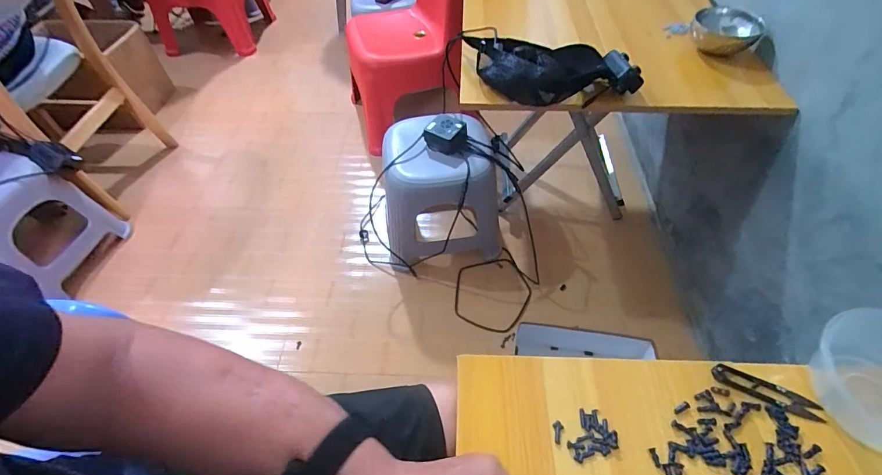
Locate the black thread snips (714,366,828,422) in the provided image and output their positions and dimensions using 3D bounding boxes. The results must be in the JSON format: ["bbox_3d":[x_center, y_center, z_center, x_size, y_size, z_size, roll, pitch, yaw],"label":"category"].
[{"bbox_3d":[0.332,0.157,0.418,0.098,0.009,0.024,22,57,17],"label":"black thread snips"}]

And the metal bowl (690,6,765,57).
[{"bbox_3d":[0.553,-0.401,0.797,0.118,0.058,0.115,-1,53,1],"label":"metal bowl"}]

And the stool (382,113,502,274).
[{"bbox_3d":[-0.005,-0.113,1.071,0.285,0.336,0.259,-8,53,-4],"label":"stool"}]

